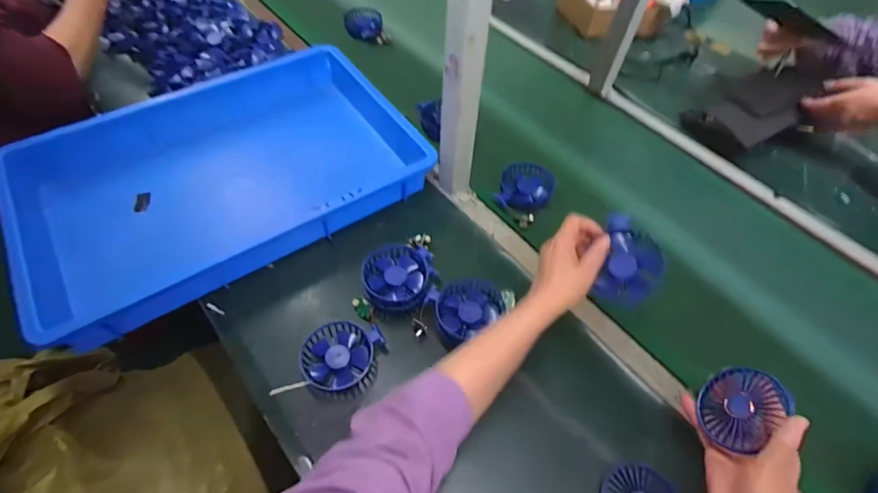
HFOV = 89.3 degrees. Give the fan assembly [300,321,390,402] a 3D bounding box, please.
[{"bbox_3d":[-0.127,0.147,0.583,0.100,0.037,0.095,12,53,4],"label":"fan assembly"}]

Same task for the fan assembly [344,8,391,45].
[{"bbox_3d":[-0.170,-0.516,1.033,0.086,0.038,0.106,-13,55,-14],"label":"fan assembly"}]

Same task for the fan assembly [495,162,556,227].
[{"bbox_3d":[0.143,-0.095,0.750,0.087,0.036,0.108,36,58,20],"label":"fan assembly"}]

